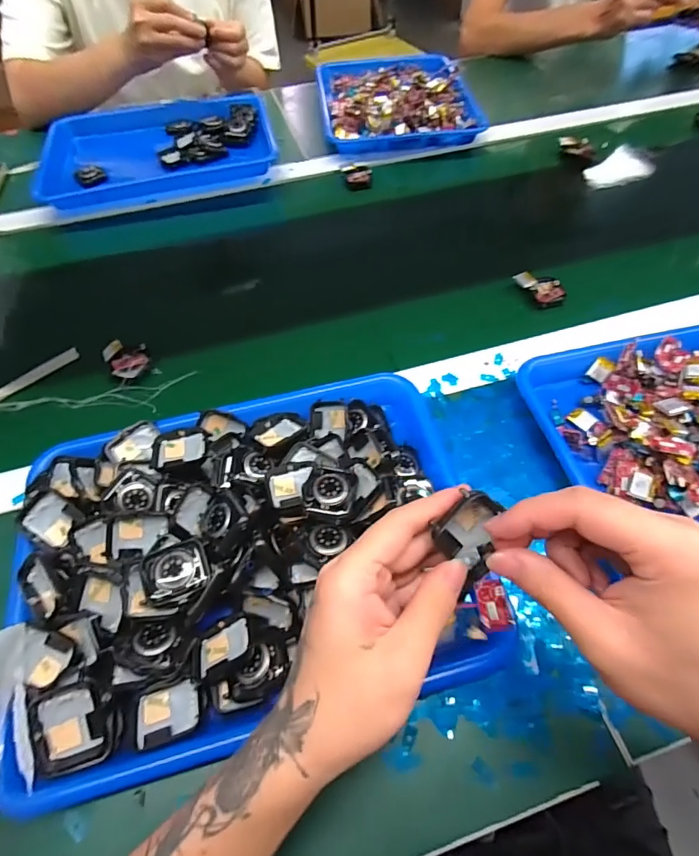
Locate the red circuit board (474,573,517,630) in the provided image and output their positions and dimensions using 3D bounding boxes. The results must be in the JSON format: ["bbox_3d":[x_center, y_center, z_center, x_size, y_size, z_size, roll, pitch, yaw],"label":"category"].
[{"bbox_3d":[0.075,0.091,0.234,0.016,0.004,0.029,-17,94,16],"label":"red circuit board"}]

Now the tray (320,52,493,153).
[{"bbox_3d":[0.073,-0.573,0.767,0.248,0.037,0.320,-6,57,-2],"label":"tray"}]

